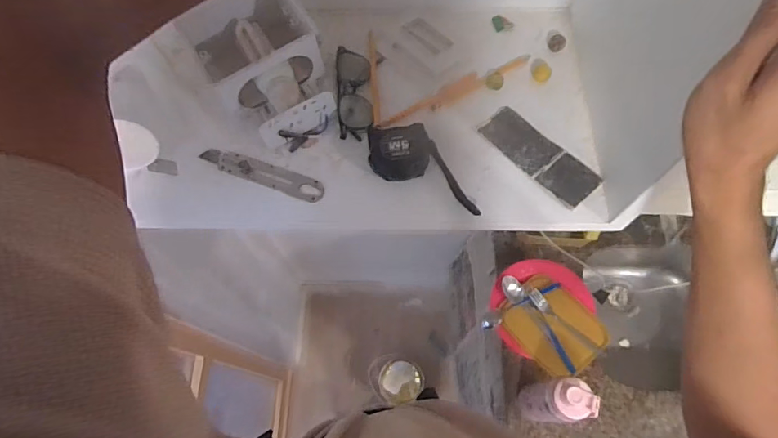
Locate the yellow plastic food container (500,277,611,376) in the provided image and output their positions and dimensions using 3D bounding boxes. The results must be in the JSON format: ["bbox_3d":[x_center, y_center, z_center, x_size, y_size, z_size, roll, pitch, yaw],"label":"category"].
[{"bbox_3d":[0.351,0.223,0.978,0.157,0.029,0.190,-38,71,-13],"label":"yellow plastic food container"}]

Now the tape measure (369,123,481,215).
[{"bbox_3d":[0.042,-0.065,0.533,0.144,0.035,0.075,19,69,10],"label":"tape measure"}]

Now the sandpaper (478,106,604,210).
[{"bbox_3d":[0.177,-0.078,0.550,0.054,0.008,0.150,-40,71,-14],"label":"sandpaper"}]

